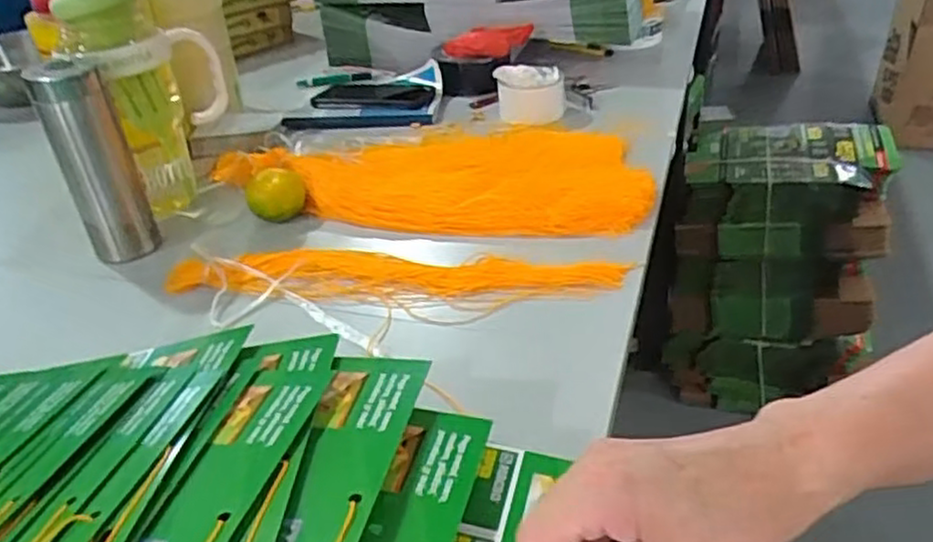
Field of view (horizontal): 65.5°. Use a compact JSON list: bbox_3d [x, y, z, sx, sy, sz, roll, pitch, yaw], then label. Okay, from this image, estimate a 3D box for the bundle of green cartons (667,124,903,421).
[{"bbox_3d":[0.593,-0.002,1.413,0.372,0.477,0.266,5,34,14],"label":"bundle of green cartons"}]

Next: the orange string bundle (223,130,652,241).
[{"bbox_3d":[-0.052,-0.117,0.808,0.489,0.032,0.259,1,33,8],"label":"orange string bundle"}]

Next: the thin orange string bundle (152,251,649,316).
[{"bbox_3d":[-0.068,0.003,0.643,0.405,0.016,0.078,1,34,8],"label":"thin orange string bundle"}]

